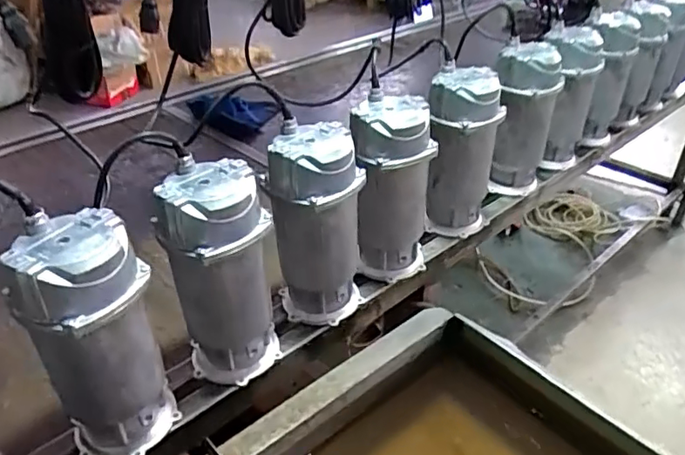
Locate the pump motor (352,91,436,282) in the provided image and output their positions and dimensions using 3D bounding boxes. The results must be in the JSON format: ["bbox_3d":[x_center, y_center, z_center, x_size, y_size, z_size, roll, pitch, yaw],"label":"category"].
[{"bbox_3d":[0.081,-0.052,0.924,0.127,0.293,0.126,-2,35,-1],"label":"pump motor"}]

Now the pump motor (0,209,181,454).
[{"bbox_3d":[-0.282,0.137,0.662,0.118,0.291,0.121,6,35,11],"label":"pump motor"}]

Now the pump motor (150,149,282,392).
[{"bbox_3d":[-0.160,0.071,0.756,0.135,0.292,0.118,-11,36,-14],"label":"pump motor"}]

